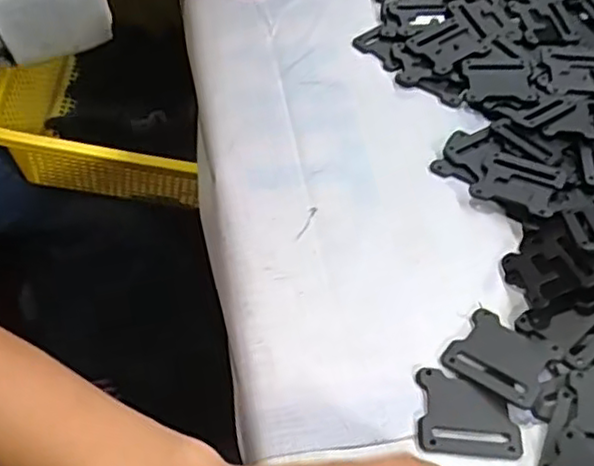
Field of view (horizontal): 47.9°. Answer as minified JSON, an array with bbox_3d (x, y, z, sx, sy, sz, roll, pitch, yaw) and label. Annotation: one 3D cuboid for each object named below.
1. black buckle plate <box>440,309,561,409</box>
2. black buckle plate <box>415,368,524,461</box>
[{"bbox_3d":[0.108,0.065,0.354,0.048,0.005,0.043,28,58,30],"label":"black buckle plate"},{"bbox_3d":[0.086,0.090,0.336,0.049,0.004,0.043,4,54,-1],"label":"black buckle plate"}]

